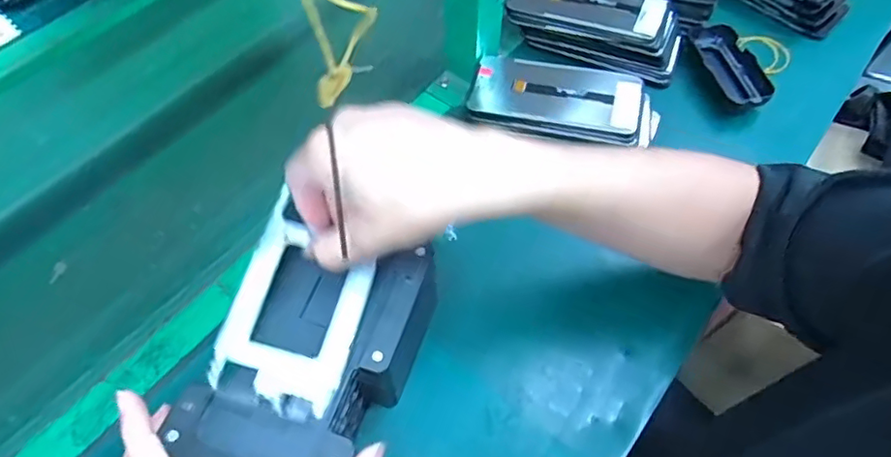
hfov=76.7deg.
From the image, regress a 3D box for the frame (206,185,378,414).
[{"bbox_3d":[-0.091,0.049,0.353,0.080,0.007,0.113,19,69,-1],"label":"frame"}]

